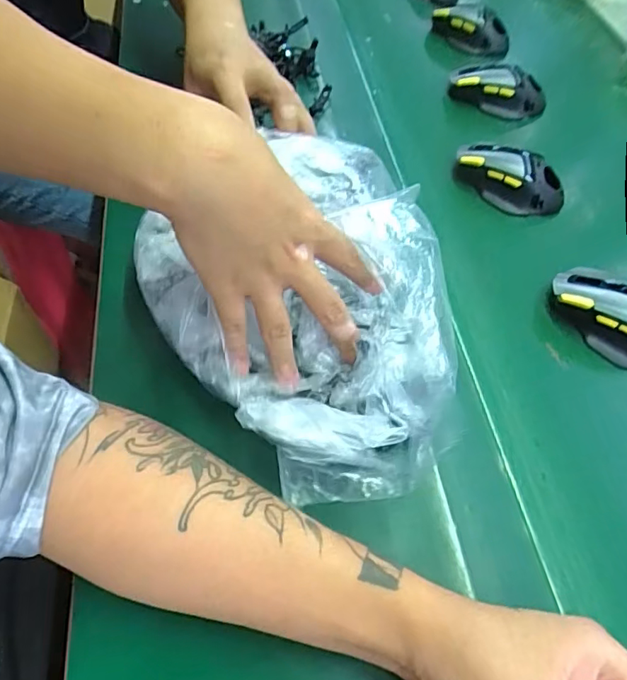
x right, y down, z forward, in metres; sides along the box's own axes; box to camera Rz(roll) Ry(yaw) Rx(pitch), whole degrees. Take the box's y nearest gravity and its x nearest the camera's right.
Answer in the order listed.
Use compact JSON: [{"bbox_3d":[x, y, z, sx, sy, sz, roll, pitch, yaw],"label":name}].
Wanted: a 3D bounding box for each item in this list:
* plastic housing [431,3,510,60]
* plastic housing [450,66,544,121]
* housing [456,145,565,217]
[{"bbox_3d":[0.206,-0.410,0.694,0.105,0.058,0.031,33,62,19],"label":"plastic housing"},{"bbox_3d":[0.217,-0.294,0.616,0.117,0.044,0.044,25,60,15],"label":"plastic housing"},{"bbox_3d":[0.198,-0.167,0.530,0.110,0.047,0.049,38,64,21],"label":"housing"}]

